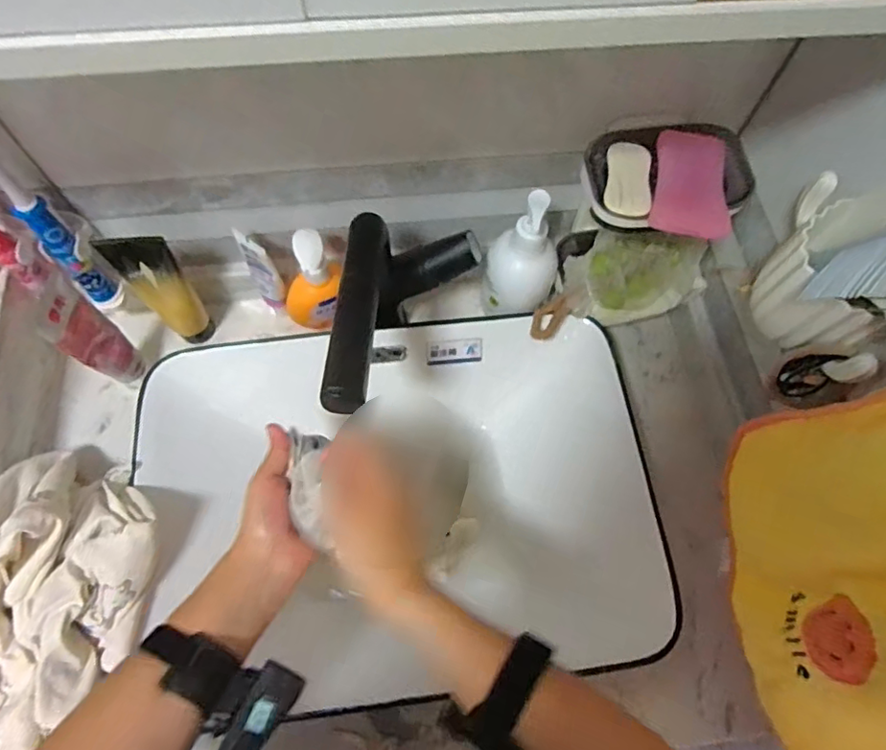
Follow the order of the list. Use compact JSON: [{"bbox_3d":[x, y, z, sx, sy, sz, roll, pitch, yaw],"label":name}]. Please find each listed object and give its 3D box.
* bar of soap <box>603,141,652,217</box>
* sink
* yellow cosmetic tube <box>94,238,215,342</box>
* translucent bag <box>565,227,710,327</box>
[{"bbox_3d":[0.153,-0.160,0.468,0.035,0.013,0.079,10,67,2],"label":"bar of soap"},{"bbox_3d":[-0.033,0.122,0.582,0.500,0.121,0.331,-3,67,-4],"label":"sink"},{"bbox_3d":[-0.272,-0.078,0.555,0.047,0.164,0.032,-23,70,-12],"label":"yellow cosmetic tube"},{"bbox_3d":[0.189,-0.105,0.568,0.132,0.064,0.086,-2,67,-4],"label":"translucent bag"}]

